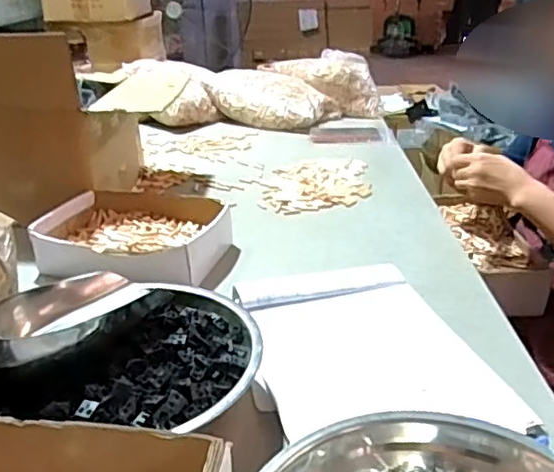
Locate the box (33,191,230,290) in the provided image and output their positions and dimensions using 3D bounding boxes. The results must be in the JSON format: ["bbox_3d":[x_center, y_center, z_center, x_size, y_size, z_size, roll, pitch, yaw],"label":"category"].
[{"bbox_3d":[-0.200,-0.003,0.870,0.242,0.059,0.209,7,26,17],"label":"box"}]

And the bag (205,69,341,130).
[{"bbox_3d":[-0.012,-0.348,1.564,0.301,0.115,0.172,12,27,26],"label":"bag"}]

